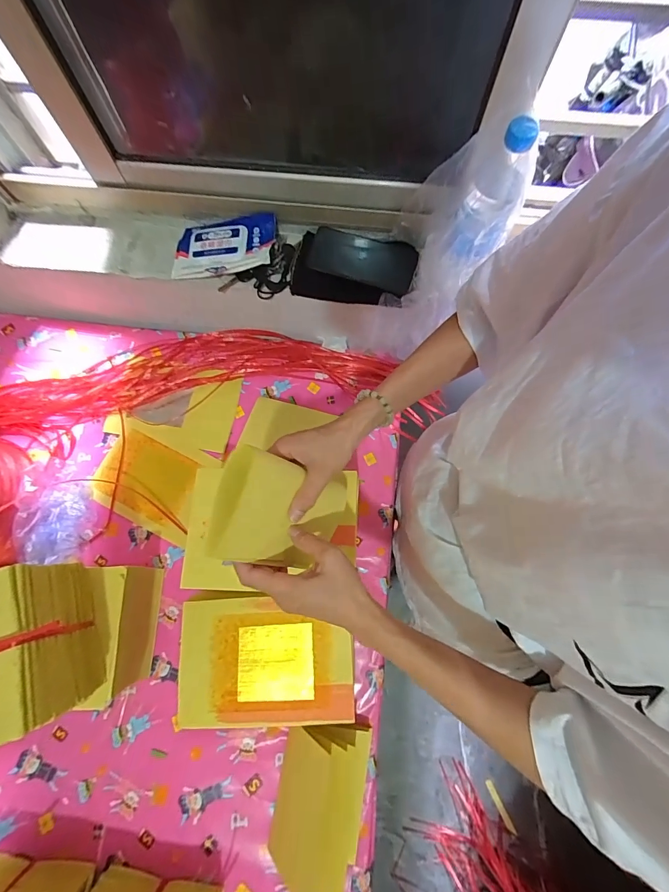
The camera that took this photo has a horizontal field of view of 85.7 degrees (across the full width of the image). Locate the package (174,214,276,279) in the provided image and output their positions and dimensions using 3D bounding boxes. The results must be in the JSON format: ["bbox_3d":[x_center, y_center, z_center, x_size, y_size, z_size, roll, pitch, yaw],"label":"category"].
[{"bbox_3d":[-0.180,-0.321,0.585,0.166,0.046,0.096,0,74,0],"label":"package"}]

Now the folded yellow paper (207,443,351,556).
[{"bbox_3d":[-0.050,0.068,0.383,0.010,0.161,0.103,13,85,45],"label":"folded yellow paper"}]

